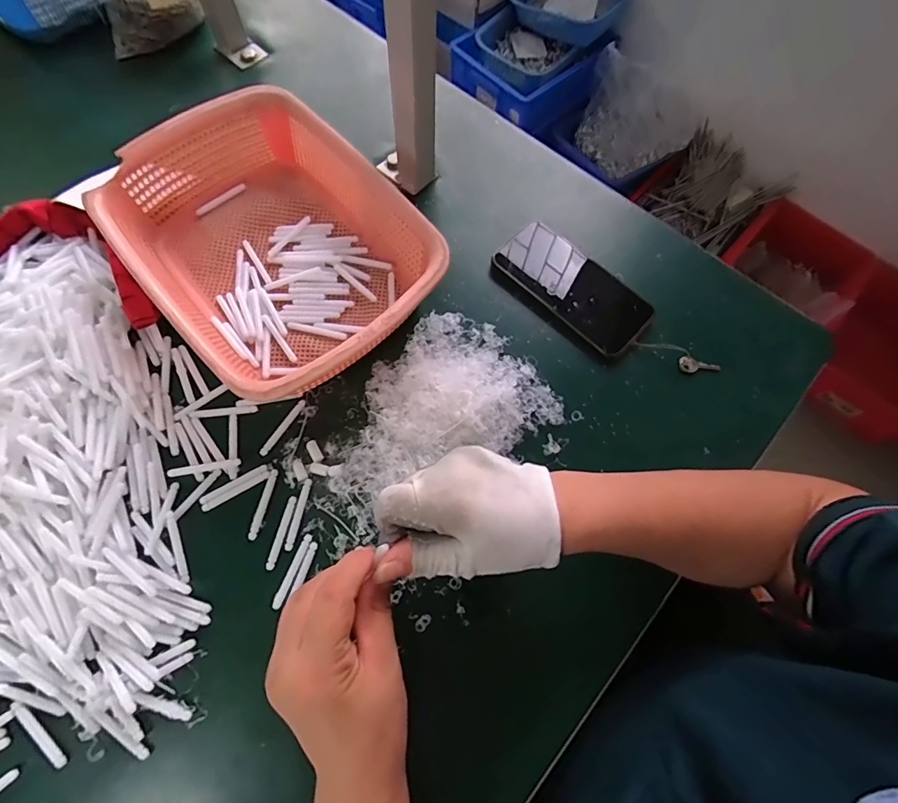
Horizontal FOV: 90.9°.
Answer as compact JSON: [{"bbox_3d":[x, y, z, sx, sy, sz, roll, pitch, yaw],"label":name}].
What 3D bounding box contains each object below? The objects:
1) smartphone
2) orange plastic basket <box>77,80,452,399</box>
[{"bbox_3d":[0.126,-0.119,0.449,0.162,0.013,0.074,43,74,12],"label":"smartphone"},{"bbox_3d":[-0.164,-0.145,0.415,0.214,0.077,0.296,-41,77,-15],"label":"orange plastic basket"}]

